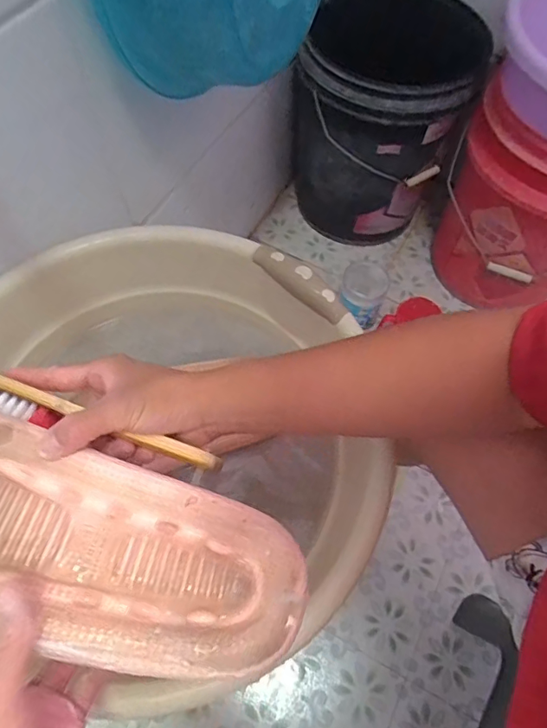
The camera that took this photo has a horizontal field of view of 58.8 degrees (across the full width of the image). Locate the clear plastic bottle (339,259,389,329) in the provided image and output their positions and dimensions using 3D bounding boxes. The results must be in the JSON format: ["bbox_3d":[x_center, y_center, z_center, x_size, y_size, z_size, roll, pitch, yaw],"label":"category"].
[{"bbox_3d":[0.165,-0.125,0.932,0.083,0.119,0.087,0,63,0],"label":"clear plastic bottle"}]

